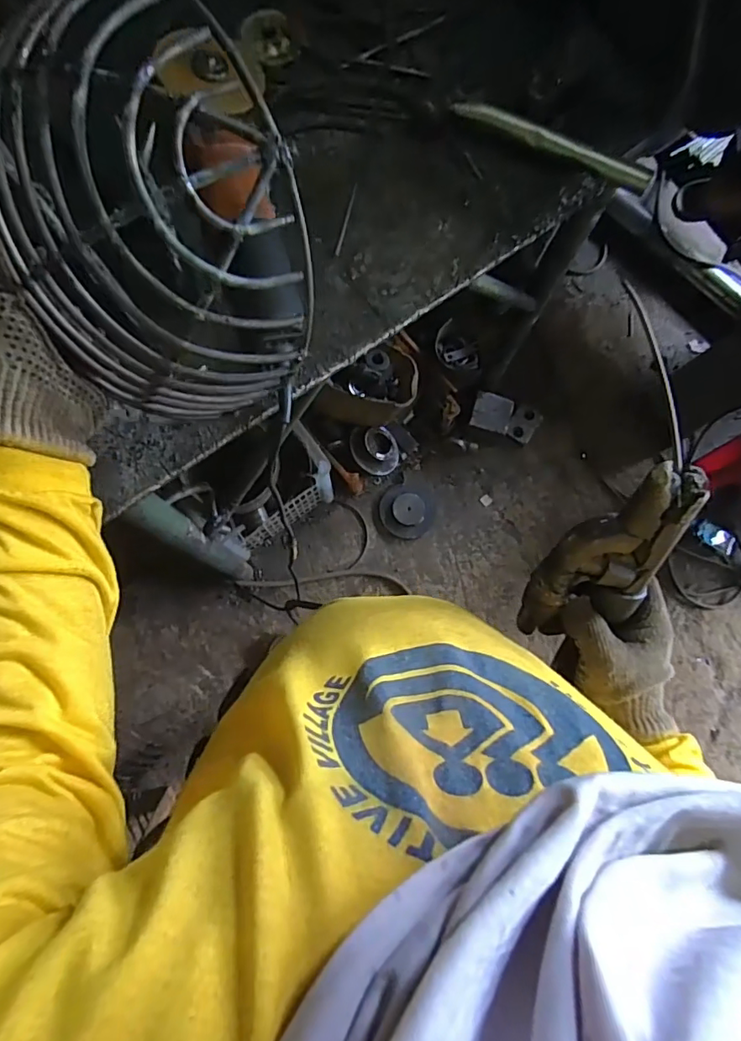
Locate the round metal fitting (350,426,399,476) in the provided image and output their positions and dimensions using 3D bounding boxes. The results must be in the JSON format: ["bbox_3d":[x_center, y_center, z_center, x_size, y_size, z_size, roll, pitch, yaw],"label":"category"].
[{"bbox_3d":[0.013,-0.173,1.300,0.133,0.051,0.133,-1,94,-23],"label":"round metal fitting"}]

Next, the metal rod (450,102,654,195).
[{"bbox_3d":[0.182,-0.376,0.521,0.205,0.017,0.018,25,81,2],"label":"metal rod"}]

